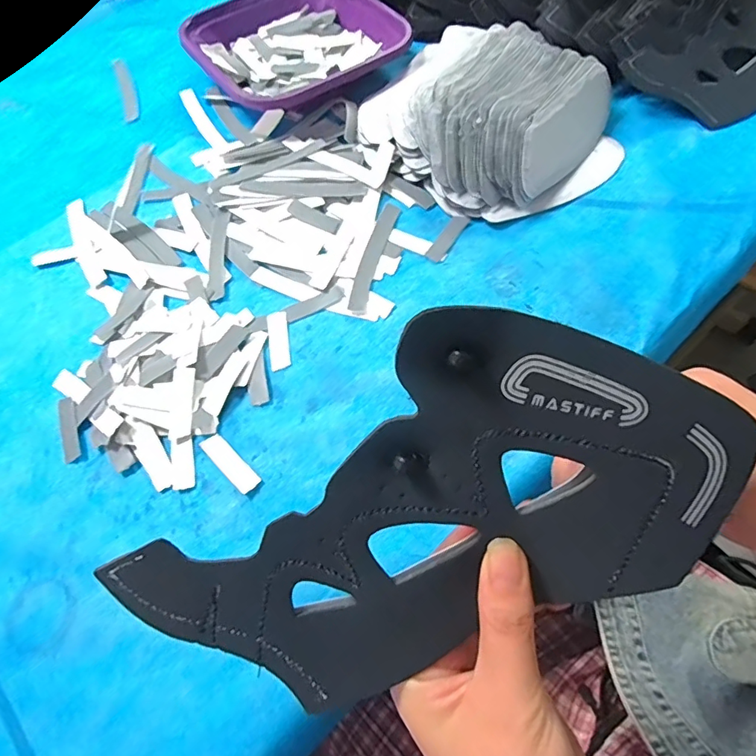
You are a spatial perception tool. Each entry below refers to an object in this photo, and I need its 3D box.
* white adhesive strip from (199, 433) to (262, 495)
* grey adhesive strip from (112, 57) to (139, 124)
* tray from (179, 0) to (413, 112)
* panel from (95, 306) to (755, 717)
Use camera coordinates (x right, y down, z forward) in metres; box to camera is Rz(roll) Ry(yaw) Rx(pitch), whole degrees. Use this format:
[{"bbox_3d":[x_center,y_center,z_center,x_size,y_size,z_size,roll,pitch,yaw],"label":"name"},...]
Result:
[{"bbox_3d":[-0.093,0.053,0.301,0.045,0.004,0.014,41,71,21],"label":"white adhesive strip"},{"bbox_3d":[-0.250,-0.288,0.478,0.014,0.004,0.097,-20,63,-7],"label":"grey adhesive strip"},{"bbox_3d":[-0.080,-0.324,0.468,0.188,0.040,0.150,-30,65,-12],"label":"tray"},{"bbox_3d":[0.020,0.055,0.173,0.197,0.013,0.122,-39,100,9],"label":"panel"}]

